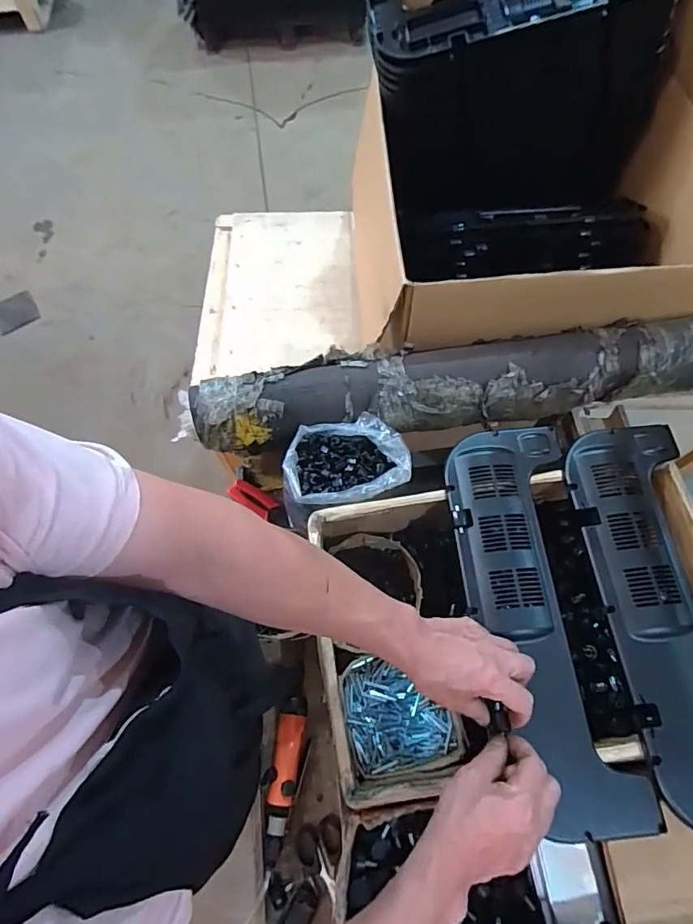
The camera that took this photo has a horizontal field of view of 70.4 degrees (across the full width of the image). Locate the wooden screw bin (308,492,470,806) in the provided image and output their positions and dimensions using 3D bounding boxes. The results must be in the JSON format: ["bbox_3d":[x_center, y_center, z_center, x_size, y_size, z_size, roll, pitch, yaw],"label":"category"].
[{"bbox_3d":[0.080,0.241,0.686,0.215,0.175,0.349,-6,66,-1],"label":"wooden screw bin"}]

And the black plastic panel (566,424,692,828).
[{"bbox_3d":[0.401,0.181,0.617,0.162,0.059,0.474,-7,66,-2],"label":"black plastic panel"}]

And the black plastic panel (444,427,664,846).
[{"bbox_3d":[0.242,0.180,0.610,0.163,0.024,0.476,-10,70,-3],"label":"black plastic panel"}]

